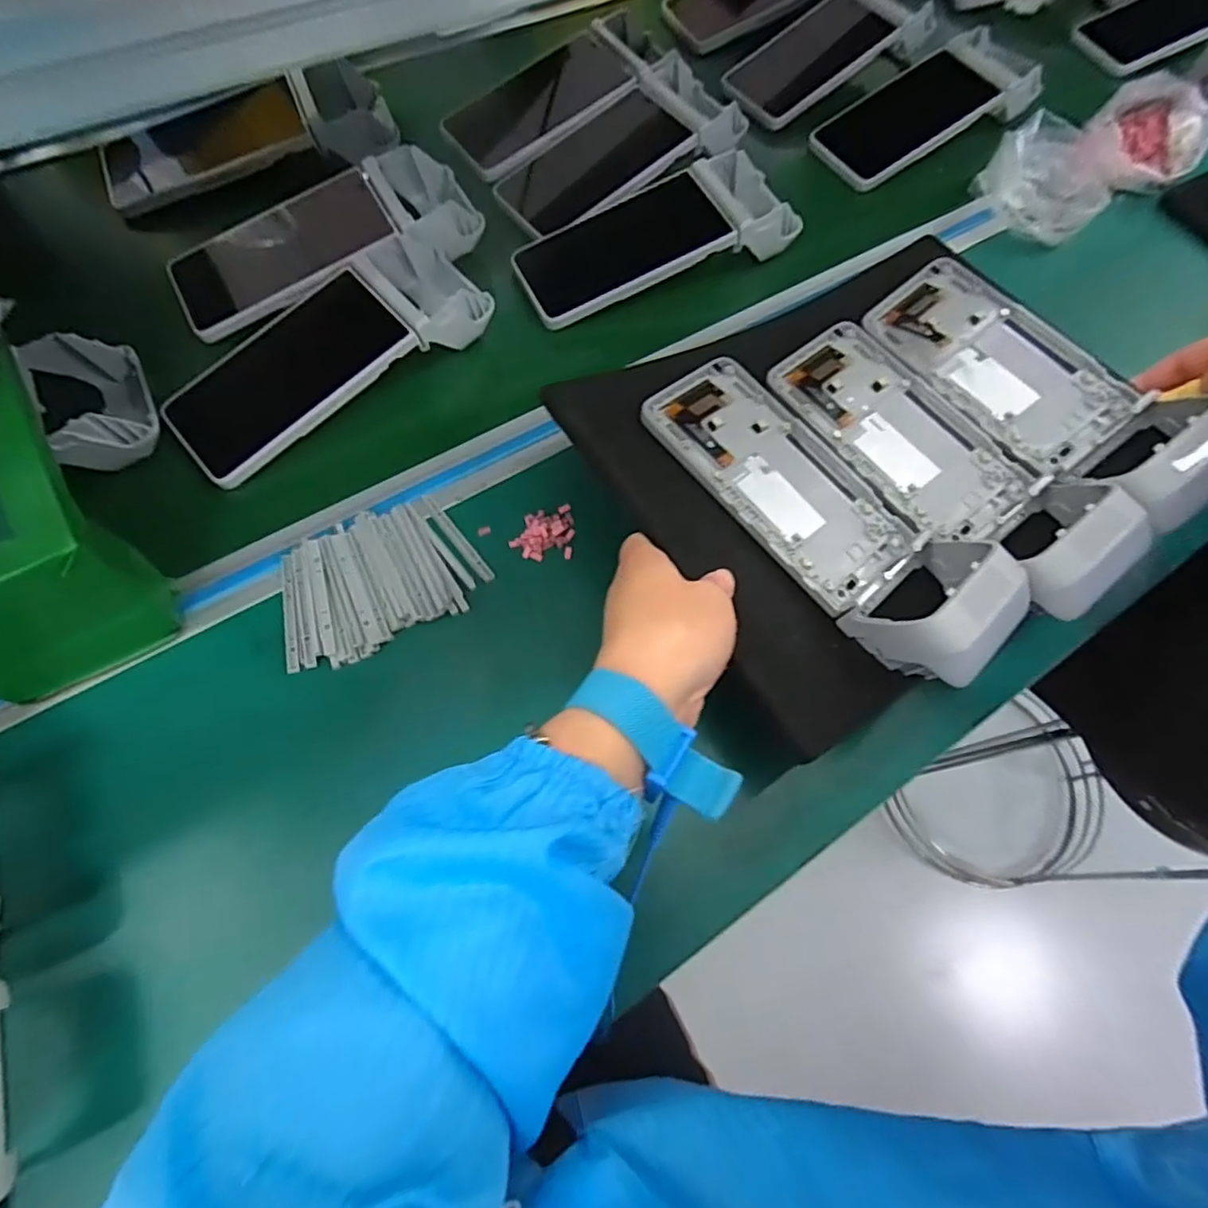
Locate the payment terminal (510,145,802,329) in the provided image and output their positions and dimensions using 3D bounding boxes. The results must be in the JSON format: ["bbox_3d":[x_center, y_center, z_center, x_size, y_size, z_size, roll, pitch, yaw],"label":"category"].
[{"bbox_3d":[0.039,-0.286,0.503,0.226,0.043,0.089,-22,73,-8],"label":"payment terminal"}]

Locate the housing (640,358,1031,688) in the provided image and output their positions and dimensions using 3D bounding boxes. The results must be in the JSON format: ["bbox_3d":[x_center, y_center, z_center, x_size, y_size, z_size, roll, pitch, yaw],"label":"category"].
[{"bbox_3d":[0.123,-0.058,0.357,0.088,0.054,0.222,-41,76,-13],"label":"housing"}]

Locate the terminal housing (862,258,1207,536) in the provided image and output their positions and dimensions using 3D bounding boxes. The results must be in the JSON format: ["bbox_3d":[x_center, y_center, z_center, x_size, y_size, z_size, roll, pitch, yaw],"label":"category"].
[{"bbox_3d":[0.274,-0.141,0.402,0.091,0.044,0.227,-34,63,-11],"label":"terminal housing"}]

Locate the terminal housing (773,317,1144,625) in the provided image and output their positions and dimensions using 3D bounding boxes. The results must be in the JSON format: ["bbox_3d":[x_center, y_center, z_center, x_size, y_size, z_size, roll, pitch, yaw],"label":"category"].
[{"bbox_3d":[0.200,-0.091,0.378,0.083,0.056,0.221,-36,75,-12],"label":"terminal housing"}]

